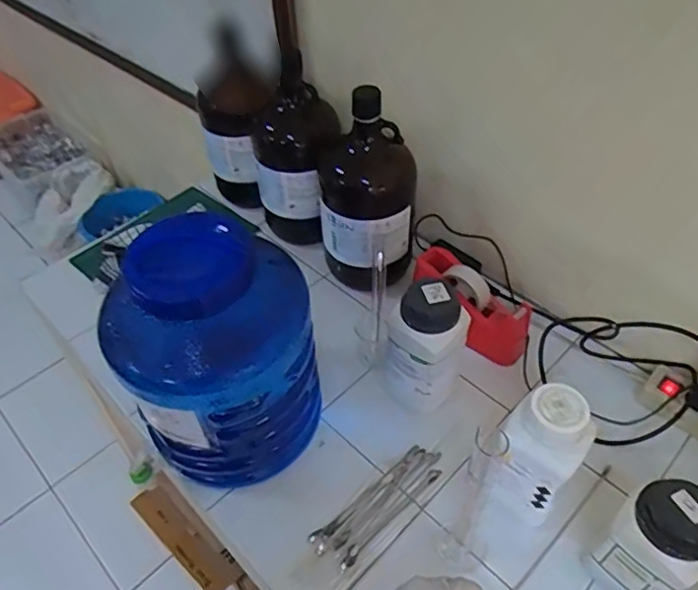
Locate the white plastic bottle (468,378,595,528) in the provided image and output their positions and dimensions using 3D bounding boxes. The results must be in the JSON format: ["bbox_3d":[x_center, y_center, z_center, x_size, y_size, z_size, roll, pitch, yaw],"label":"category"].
[{"bbox_3d":[0.221,0.193,0.658,0.075,0.223,0.077,35,58,29],"label":"white plastic bottle"}]

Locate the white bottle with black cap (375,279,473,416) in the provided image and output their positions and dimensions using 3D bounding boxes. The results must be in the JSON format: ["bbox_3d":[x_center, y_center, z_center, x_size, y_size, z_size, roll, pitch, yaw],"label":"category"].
[{"bbox_3d":[0.100,0.062,0.776,0.113,0.199,0.105,2,48,5],"label":"white bottle with black cap"}]

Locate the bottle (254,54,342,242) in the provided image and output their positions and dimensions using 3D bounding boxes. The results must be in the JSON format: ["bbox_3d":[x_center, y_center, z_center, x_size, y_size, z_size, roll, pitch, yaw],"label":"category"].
[{"bbox_3d":[-0.092,-0.242,1.007,0.143,0.314,0.157,-9,48,-5],"label":"bottle"}]

